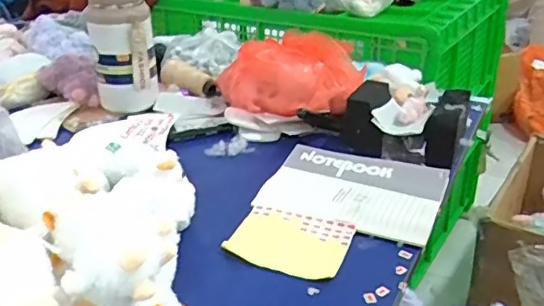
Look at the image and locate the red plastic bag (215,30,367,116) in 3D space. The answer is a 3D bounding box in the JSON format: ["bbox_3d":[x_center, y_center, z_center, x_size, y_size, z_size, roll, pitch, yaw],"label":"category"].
[{"bbox_3d":[0.022,-0.123,0.881,0.166,0.110,0.189,-17,31,-30],"label":"red plastic bag"}]

